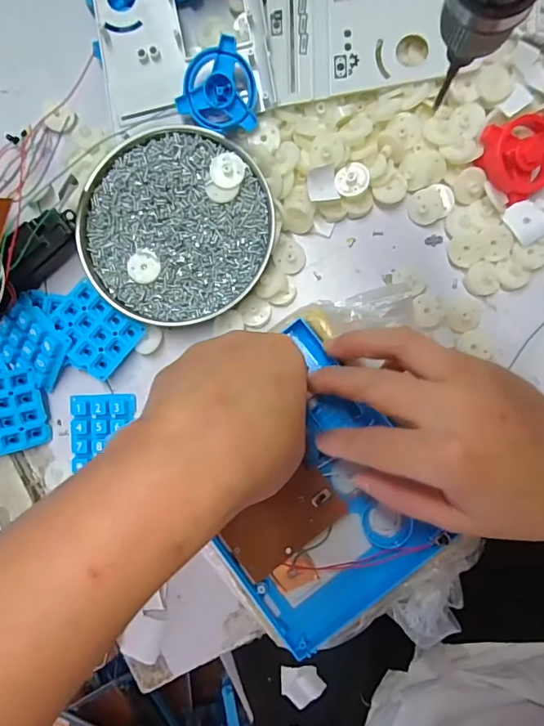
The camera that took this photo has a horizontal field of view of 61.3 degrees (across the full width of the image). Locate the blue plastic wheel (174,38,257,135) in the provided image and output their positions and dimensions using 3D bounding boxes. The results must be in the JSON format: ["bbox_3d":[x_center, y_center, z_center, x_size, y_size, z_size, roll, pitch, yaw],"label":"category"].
[{"bbox_3d":[-0.038,-0.183,0.308,0.052,0.008,0.052,2,116,5],"label":"blue plastic wheel"}]

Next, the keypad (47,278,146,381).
[{"bbox_3d":[-0.129,-0.023,0.329,0.059,0.009,0.049,39,92,1],"label":"keypad"}]

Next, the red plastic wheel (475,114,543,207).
[{"bbox_3d":[0.167,-0.139,0.303,0.051,0.019,0.050,0,91,2],"label":"red plastic wheel"}]

